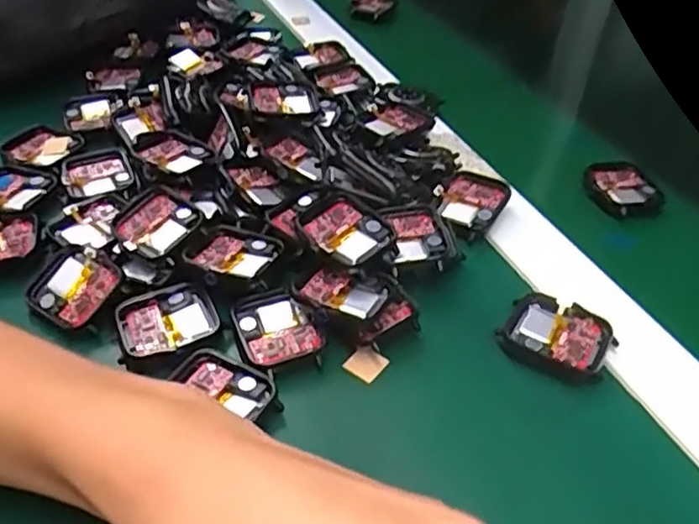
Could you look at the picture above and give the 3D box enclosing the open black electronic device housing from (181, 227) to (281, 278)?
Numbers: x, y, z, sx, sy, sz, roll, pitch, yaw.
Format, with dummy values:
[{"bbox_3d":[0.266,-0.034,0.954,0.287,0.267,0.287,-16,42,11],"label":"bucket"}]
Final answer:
[{"bbox_3d":[-0.055,-0.005,0.318,0.036,0.007,0.035,23,46,21],"label":"open black electronic device housing"}]

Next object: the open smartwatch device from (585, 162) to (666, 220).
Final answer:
[{"bbox_3d":[0.163,-0.044,0.389,0.040,0.009,0.045,-10,44,-14],"label":"open smartwatch device"}]

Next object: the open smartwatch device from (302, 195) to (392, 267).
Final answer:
[{"bbox_3d":[-0.003,-0.014,0.317,0.035,0.012,0.038,-28,63,-26],"label":"open smartwatch device"}]

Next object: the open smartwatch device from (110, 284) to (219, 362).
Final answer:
[{"bbox_3d":[-0.083,0.026,0.298,0.042,0.008,0.036,-16,46,-20],"label":"open smartwatch device"}]

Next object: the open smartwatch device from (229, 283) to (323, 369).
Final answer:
[{"bbox_3d":[-0.032,0.029,0.294,0.033,0.009,0.043,-14,45,-18],"label":"open smartwatch device"}]

